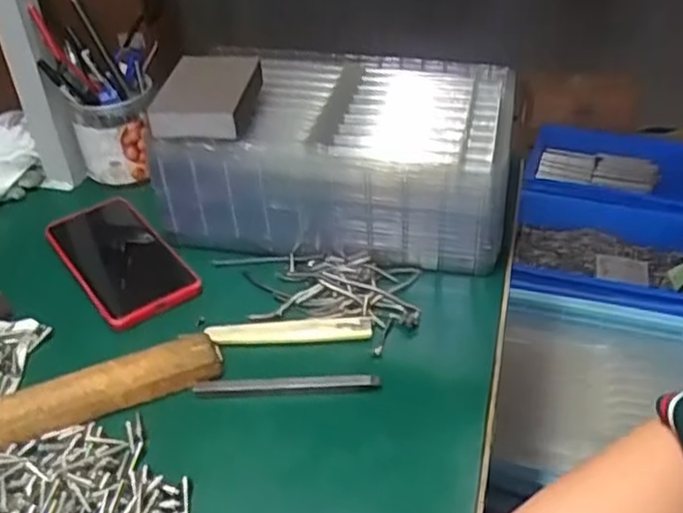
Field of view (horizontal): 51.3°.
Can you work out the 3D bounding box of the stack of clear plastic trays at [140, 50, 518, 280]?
[{"bbox_3d":[0.002,-0.090,0.624,0.277,0.114,0.170,7,38,10],"label":"stack of clear plastic trays"}]

